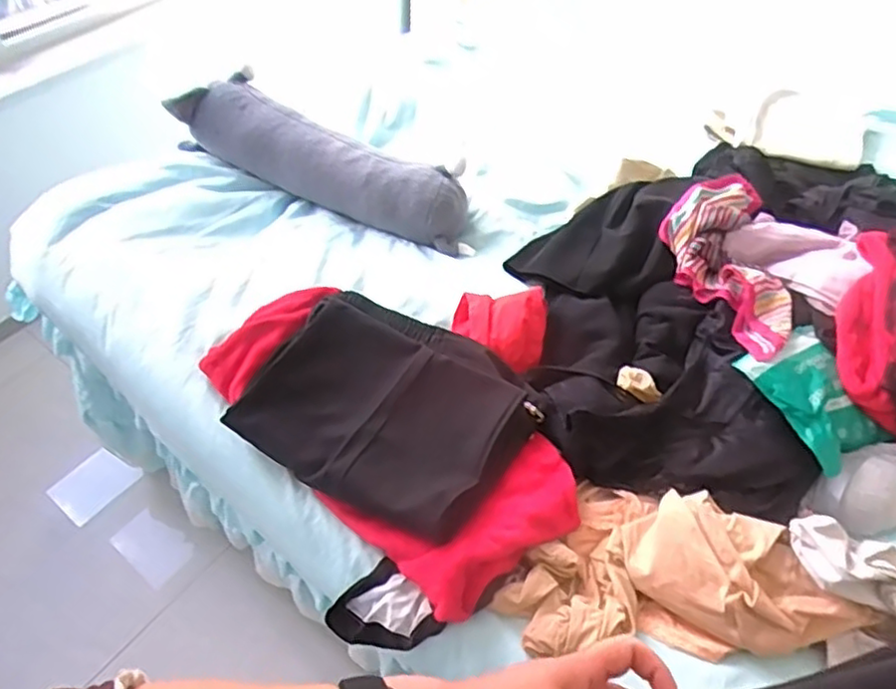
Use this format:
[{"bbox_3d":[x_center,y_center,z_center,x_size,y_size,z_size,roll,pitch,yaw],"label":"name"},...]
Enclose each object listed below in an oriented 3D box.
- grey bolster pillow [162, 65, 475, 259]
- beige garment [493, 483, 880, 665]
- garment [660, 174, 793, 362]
[{"bbox_3d":[-0.217,-0.330,1.191,0.597,0.110,0.124,24,54,17],"label":"grey bolster pillow"},{"bbox_3d":[0.256,0.258,0.775,0.370,0.061,0.195,3,51,1],"label":"beige garment"},{"bbox_3d":[0.430,-0.126,1.035,0.178,0.068,0.412,5,51,2],"label":"garment"}]

